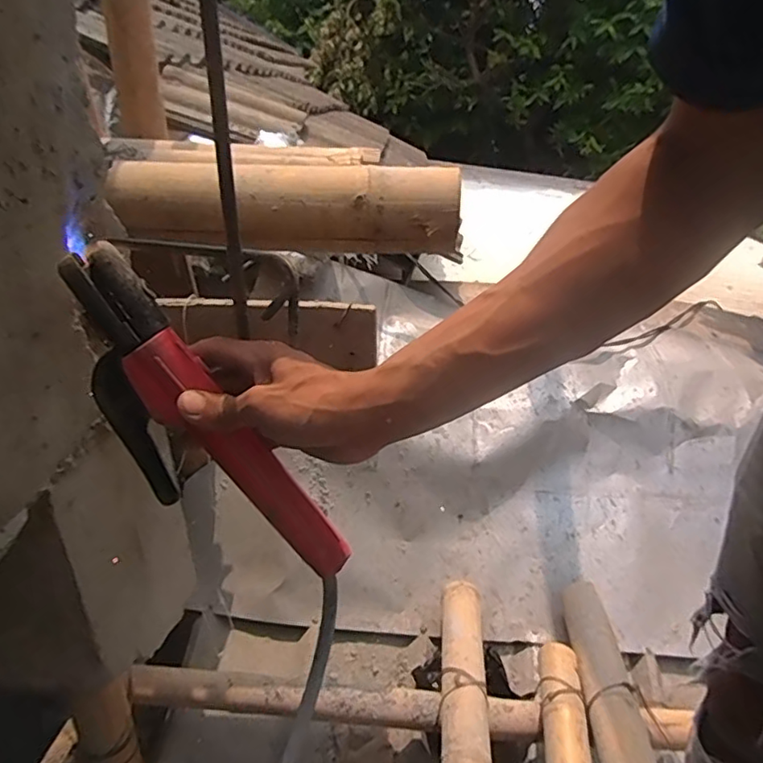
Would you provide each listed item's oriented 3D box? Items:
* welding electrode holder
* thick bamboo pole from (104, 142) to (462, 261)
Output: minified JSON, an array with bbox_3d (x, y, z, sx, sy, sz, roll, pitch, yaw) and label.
[{"bbox_3d":[-0.118,0.043,0.366,0.070,0.263,0.040,-29,20,20],"label":"welding electrode holder"},{"bbox_3d":[-0.112,-0.214,0.675,0.407,0.094,0.095,0,27,-2],"label":"thick bamboo pole"}]

